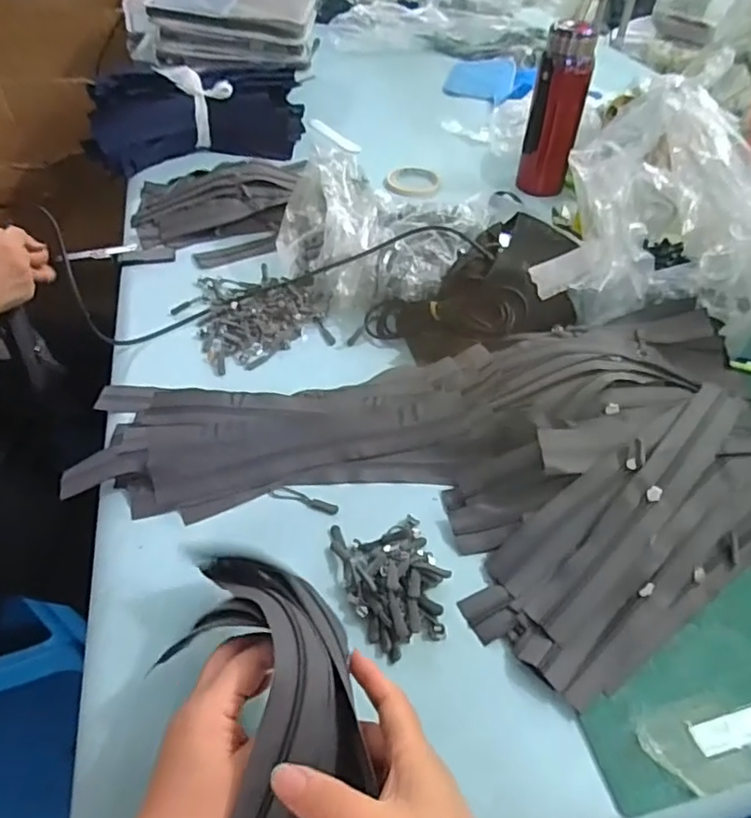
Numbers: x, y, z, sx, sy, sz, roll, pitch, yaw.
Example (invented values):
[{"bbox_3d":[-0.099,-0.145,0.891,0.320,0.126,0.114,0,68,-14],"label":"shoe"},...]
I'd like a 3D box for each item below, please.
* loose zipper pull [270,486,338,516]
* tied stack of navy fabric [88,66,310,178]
[{"bbox_3d":[-0.065,0.080,0.537,0.067,0.005,0.015,16,48,13],"label":"loose zipper pull"},{"bbox_3d":[-0.294,-0.496,1.012,0.365,0.123,0.112,-18,50,-19],"label":"tied stack of navy fabric"}]

